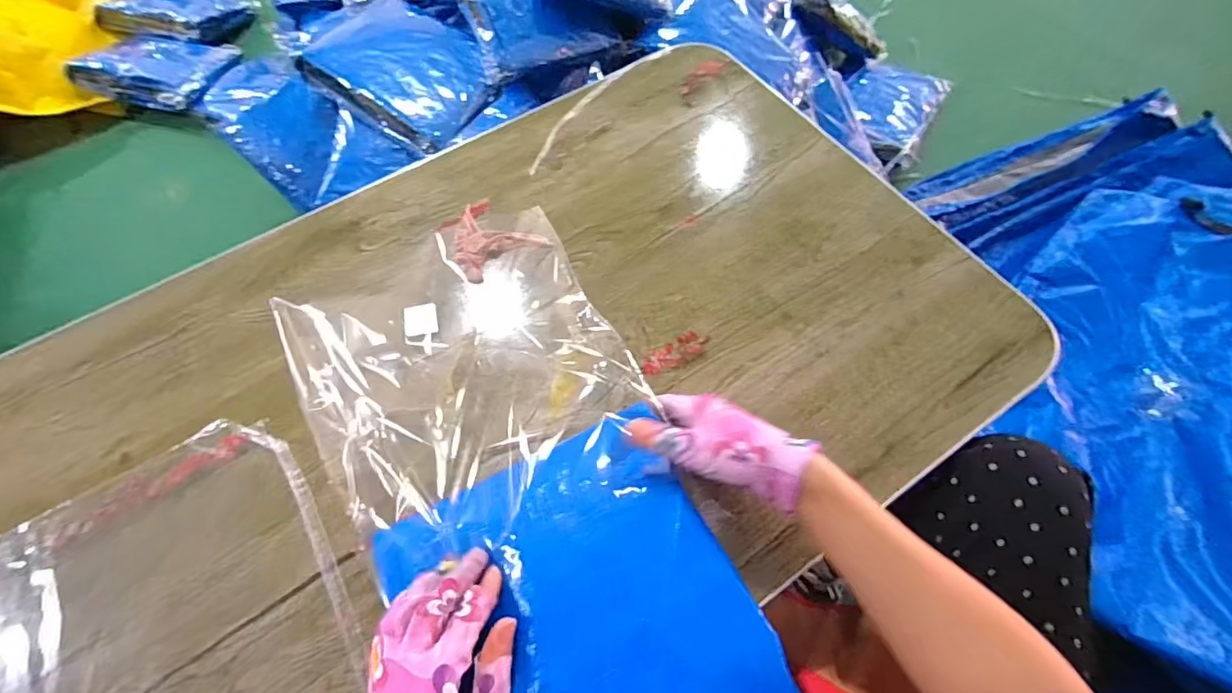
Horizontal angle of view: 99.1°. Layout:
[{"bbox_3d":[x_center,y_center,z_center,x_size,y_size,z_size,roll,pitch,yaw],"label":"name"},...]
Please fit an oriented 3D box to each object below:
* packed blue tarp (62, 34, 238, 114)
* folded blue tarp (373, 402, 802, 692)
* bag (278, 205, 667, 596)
[{"bbox_3d":[-1.130,-0.708,1.307,0.301,0.072,0.246,13,65,7],"label":"packed blue tarp"},{"bbox_3d":[-0.015,0.208,0.327,0.222,0.036,0.294,-23,65,-10],"label":"folded blue tarp"},{"bbox_3d":[-0.127,0.017,0.465,0.263,0.076,0.336,-30,66,-13],"label":"bag"}]

